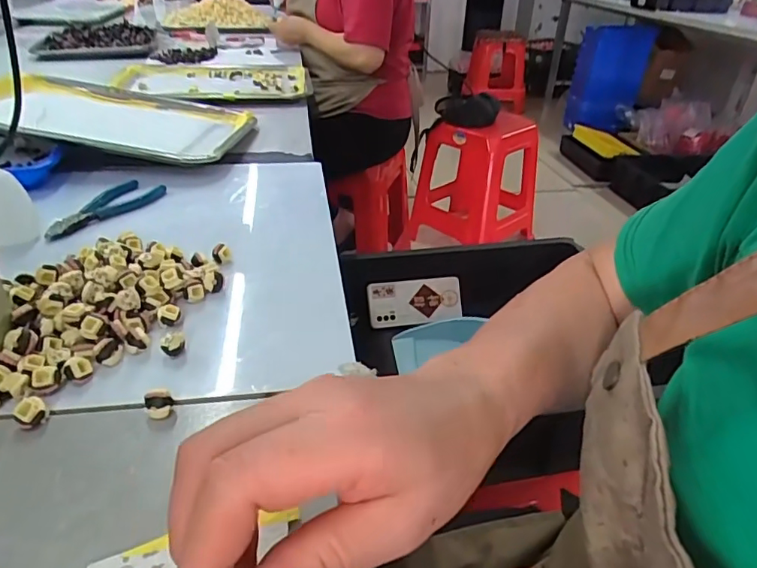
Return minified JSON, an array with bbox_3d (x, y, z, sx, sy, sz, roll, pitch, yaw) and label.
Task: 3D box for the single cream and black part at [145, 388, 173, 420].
[{"bbox_3d":[-0.130,0.070,0.310,0.015,0.015,0.012,-12,36,-21],"label":"single cream and black part"}]

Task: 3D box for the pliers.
[{"bbox_3d":[-0.276,-0.078,0.528,0.058,0.011,0.131,14,35,17],"label":"pliers"}]

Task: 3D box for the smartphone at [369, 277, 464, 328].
[{"bbox_3d":[0.064,0.030,0.920,0.162,0.077,0.015,-6,-1,-9],"label":"smartphone"}]

